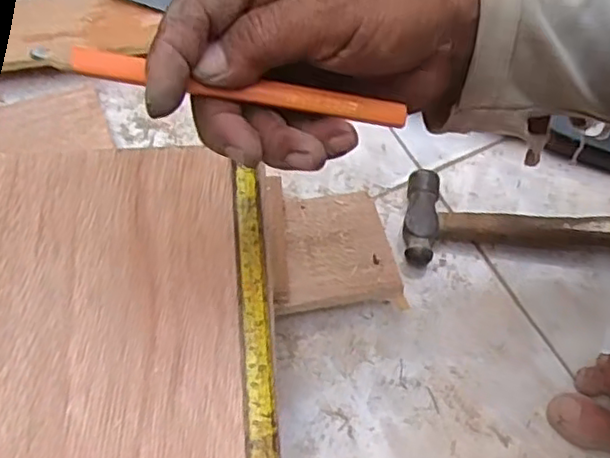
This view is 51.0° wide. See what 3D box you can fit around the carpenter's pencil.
[{"bbox_3d":[-0.031,-0.060,0.274,0.159,0.007,0.010,8,60,-16],"label":"carpenter's pencil"}]

